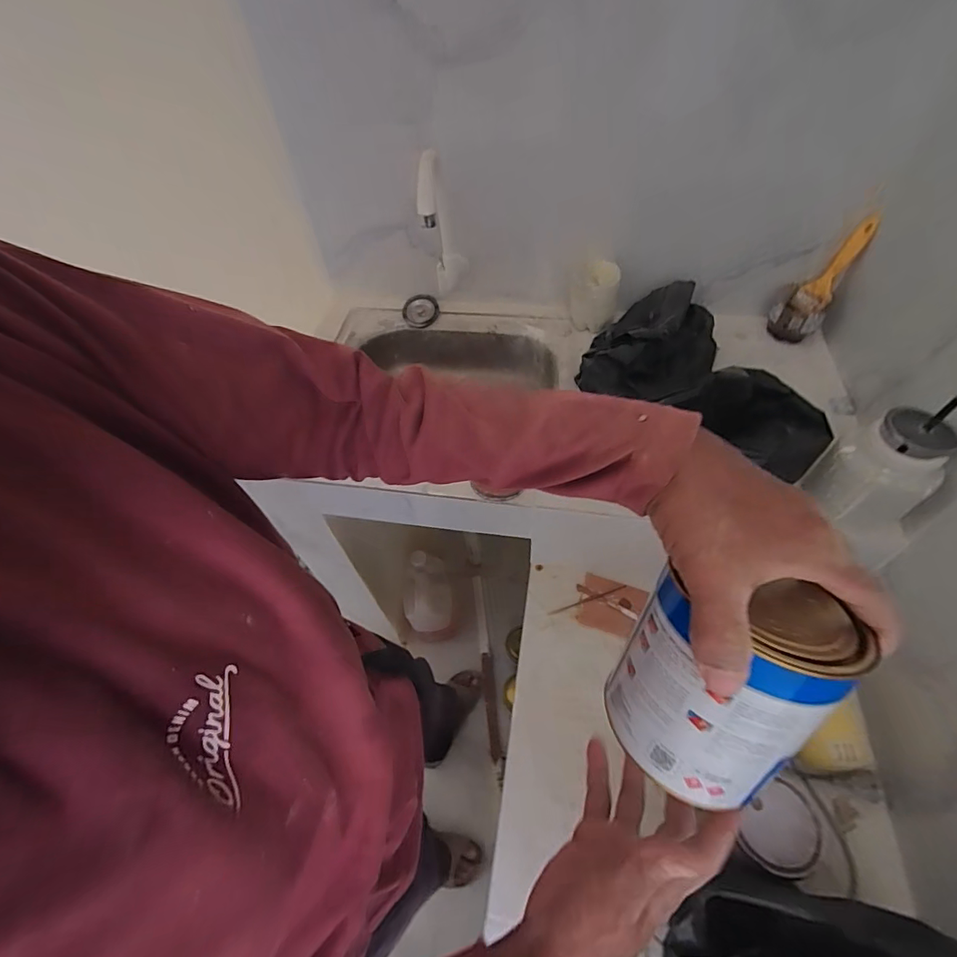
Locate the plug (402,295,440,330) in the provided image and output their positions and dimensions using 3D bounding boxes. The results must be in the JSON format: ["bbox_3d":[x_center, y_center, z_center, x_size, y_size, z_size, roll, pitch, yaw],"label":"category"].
[{"bbox_3d":[-0.125,-0.361,1.005,0.080,0.015,0.070,-5,93,6],"label":"plug"}]

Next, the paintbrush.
[{"bbox_3d":[0.601,-0.346,0.807,0.047,0.215,0.087,-5,44,-45],"label":"paintbrush"}]

